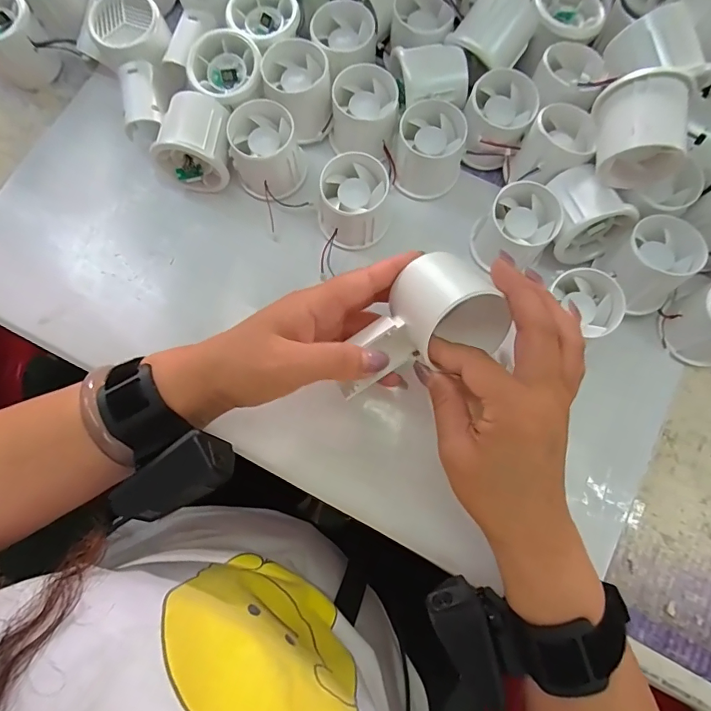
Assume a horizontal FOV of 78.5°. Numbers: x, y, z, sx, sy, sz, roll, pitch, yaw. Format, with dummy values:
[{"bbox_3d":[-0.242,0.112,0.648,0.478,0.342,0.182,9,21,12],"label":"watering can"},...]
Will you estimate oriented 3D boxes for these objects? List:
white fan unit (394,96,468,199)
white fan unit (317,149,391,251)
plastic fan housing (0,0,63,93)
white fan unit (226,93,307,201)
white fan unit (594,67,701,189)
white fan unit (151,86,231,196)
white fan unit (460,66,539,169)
[{"bbox_3d":[0.060,-0.164,0.349,0.052,0.046,0.052,8,78,2],"label":"white fan unit"},{"bbox_3d":[-0.002,-0.119,0.339,0.056,0.045,0.057,2,77,0],"label":"white fan unit"},{"bbox_3d":[-0.296,-0.269,0.375,0.057,0.052,0.058,-43,82,-8],"label":"plastic fan housing"},{"bbox_3d":[-0.072,-0.163,0.347,0.055,0.047,0.058,0,79,0],"label":"white fan unit"},{"bbox_3d":[0.190,-0.149,0.295,0.052,0.060,0.051,2,77,0],"label":"white fan unit"},{"bbox_3d":[-0.124,-0.168,0.349,0.052,0.046,0.058,17,79,3],"label":"white fan unit"},{"bbox_3d":[0.114,-0.189,0.351,0.050,0.046,0.057,21,78,5],"label":"white fan unit"}]

